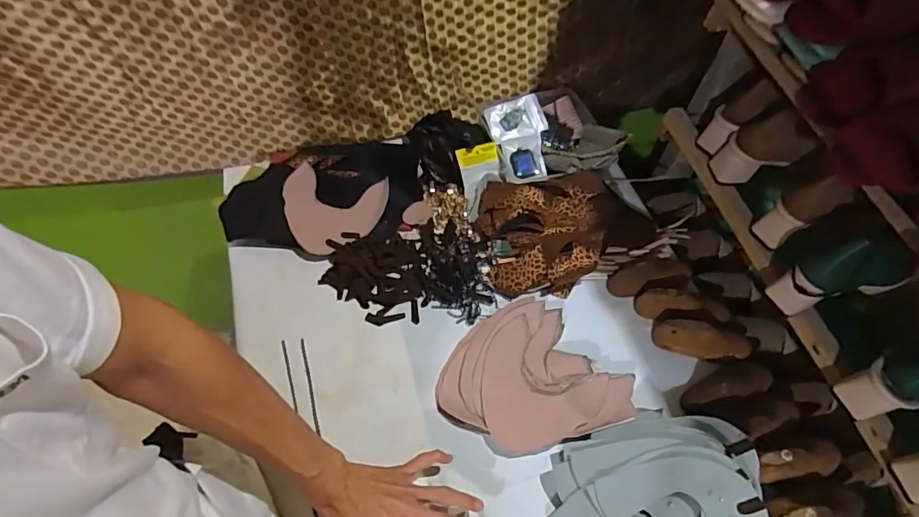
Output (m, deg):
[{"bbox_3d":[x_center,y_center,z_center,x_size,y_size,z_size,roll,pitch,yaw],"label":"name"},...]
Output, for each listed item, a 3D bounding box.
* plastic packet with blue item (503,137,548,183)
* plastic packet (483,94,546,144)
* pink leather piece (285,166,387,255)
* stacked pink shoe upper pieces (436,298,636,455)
[{"bbox_3d":[0.111,-0.171,0.844,0.074,0.018,0.080,-11,79,-7],"label":"plastic packet with blue item"},{"bbox_3d":[0.102,-0.246,0.875,0.111,0.018,0.073,-22,92,-13],"label":"plastic packet"},{"bbox_3d":[-0.207,-0.081,0.787,0.152,0.031,0.149,12,56,4],"label":"pink leather piece"},{"bbox_3d":[0.092,0.169,0.663,0.215,0.028,0.204,-29,63,-21],"label":"stacked pink shoe upper pieces"}]

